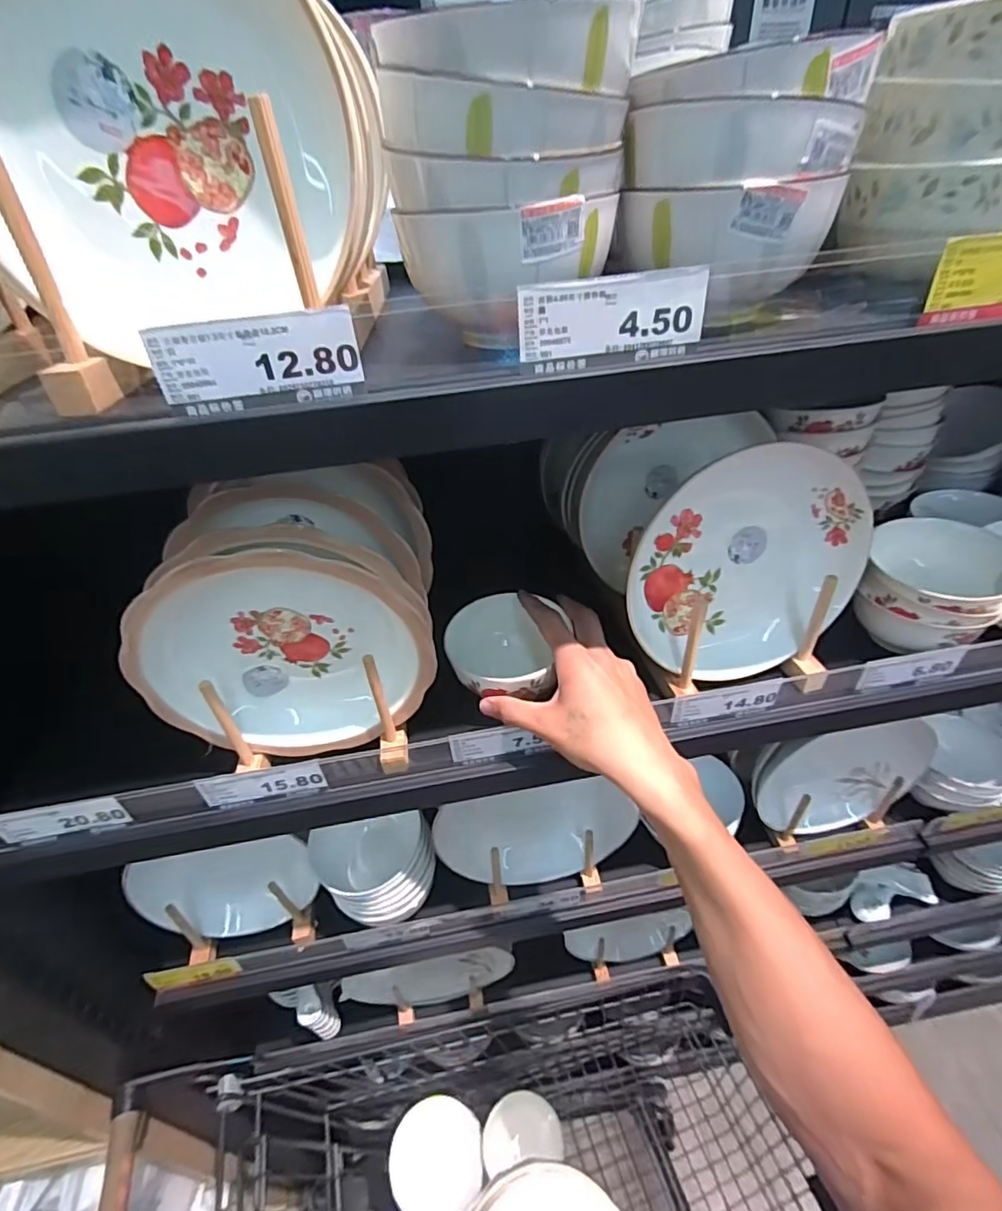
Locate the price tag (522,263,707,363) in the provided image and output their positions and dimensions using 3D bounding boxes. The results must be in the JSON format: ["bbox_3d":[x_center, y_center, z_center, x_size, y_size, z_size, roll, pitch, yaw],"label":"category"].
[{"bbox_3d":[0.054,-0.139,0.270,0.090,0.033,0.004,-9,37,-4],"label":"price tag"}]

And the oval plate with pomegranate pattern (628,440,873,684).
[{"bbox_3d":[0.203,-0.031,0.467,0.191,0.201,0.045,24,22,-20],"label":"oval plate with pomegranate pattern"}]

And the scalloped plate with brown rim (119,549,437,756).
[{"bbox_3d":[-0.153,0.037,0.417,0.200,0.184,0.043,-10,39,-5],"label":"scalloped plate with brown rim"}]

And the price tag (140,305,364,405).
[{"bbox_3d":[-0.111,-0.114,0.258,0.088,0.032,0.004,-9,36,-5],"label":"price tag"}]

